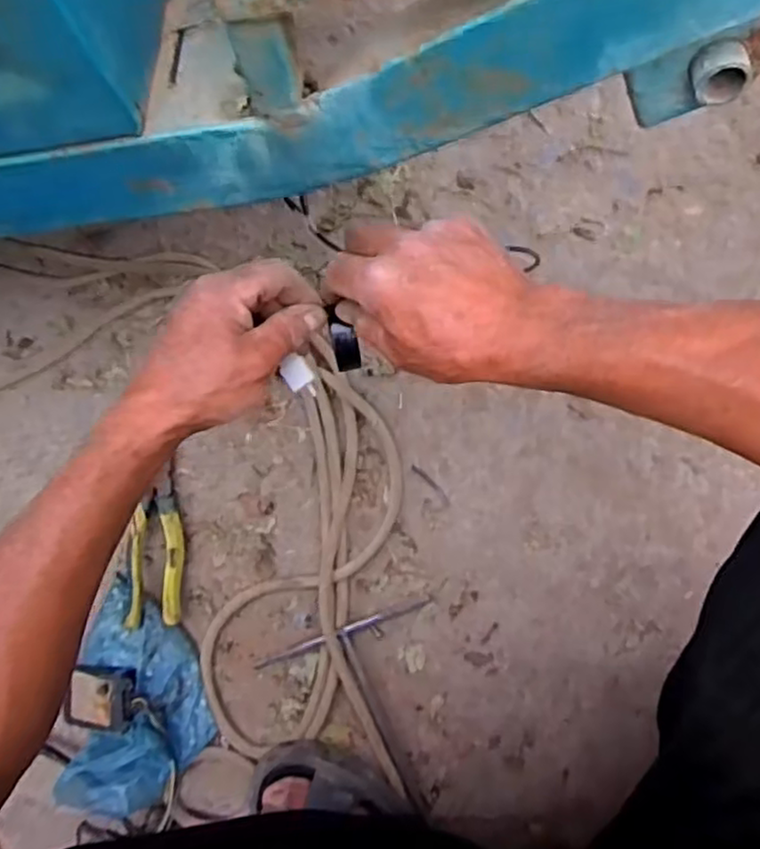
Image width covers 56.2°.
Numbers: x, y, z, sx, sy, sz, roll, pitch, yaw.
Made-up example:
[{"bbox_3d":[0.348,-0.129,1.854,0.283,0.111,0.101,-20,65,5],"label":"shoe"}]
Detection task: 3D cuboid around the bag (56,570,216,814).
[{"bbox_3d":[-0.234,0.282,0.703,0.131,0.056,0.198,0,84,7],"label":"bag"}]

